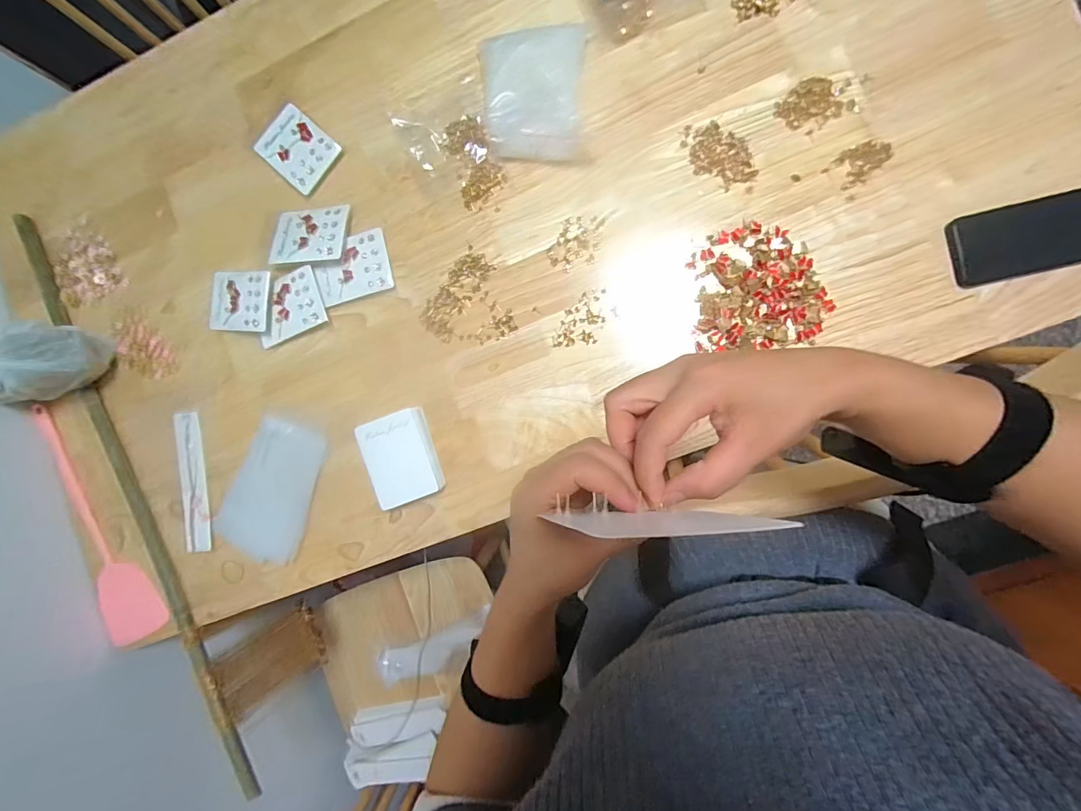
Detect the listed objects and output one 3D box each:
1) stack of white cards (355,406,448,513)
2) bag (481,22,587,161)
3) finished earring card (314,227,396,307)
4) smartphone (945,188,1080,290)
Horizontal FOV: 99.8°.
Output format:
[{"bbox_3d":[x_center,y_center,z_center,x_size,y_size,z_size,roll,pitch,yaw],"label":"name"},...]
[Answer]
[{"bbox_3d":[-0.176,0.066,0.568,0.083,0.035,0.108,-19,86,9],"label":"stack of white cards"},{"bbox_3d":[-0.009,-0.378,0.546,0.126,0.050,0.153,-3,89,9],"label":"bag"},{"bbox_3d":[-0.247,-0.180,0.597,0.102,0.010,0.080,-14,89,11],"label":"finished earring card"},{"bbox_3d":[0.516,-0.177,0.481,0.150,0.015,0.074,-12,97,11],"label":"smartphone"}]

